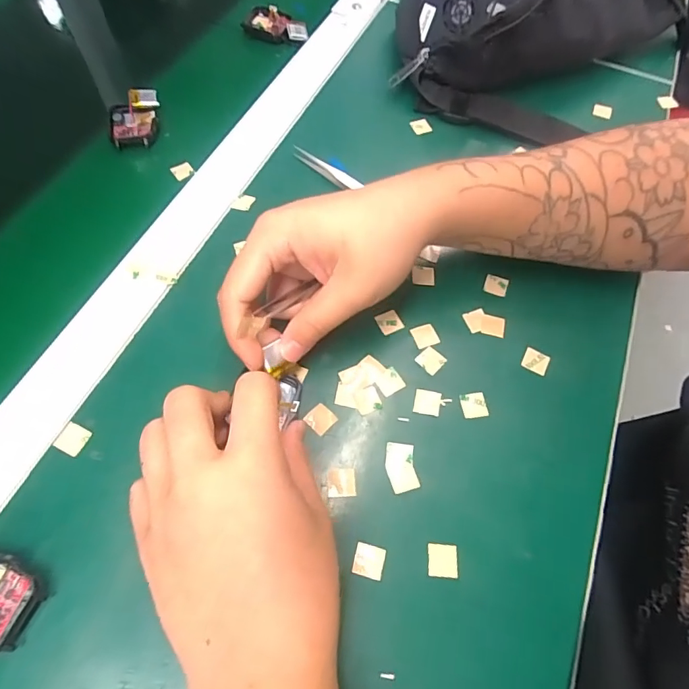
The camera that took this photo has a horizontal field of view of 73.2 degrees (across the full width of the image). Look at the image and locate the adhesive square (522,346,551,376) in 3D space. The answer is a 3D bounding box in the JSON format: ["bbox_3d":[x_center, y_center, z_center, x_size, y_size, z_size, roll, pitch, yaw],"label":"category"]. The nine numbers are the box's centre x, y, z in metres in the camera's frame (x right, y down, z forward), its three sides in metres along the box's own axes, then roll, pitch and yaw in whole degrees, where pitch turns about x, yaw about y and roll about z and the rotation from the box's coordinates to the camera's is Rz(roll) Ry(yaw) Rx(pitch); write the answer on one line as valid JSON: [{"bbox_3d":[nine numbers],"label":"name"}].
[{"bbox_3d":[0.125,0.010,0.302,0.016,0.004,0.016,25,64,9],"label":"adhesive square"}]

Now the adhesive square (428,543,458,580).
[{"bbox_3d":[0.052,0.114,0.246,0.016,0.004,0.016,5,63,1],"label":"adhesive square"}]

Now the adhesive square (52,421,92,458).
[{"bbox_3d":[-0.153,0.052,0.260,0.016,0.004,0.016,23,64,8],"label":"adhesive square"}]

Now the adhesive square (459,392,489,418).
[{"bbox_3d":[0.080,0.037,0.285,0.016,0.004,0.015,-6,63,-7],"label":"adhesive square"}]

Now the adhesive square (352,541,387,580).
[{"bbox_3d":[0.013,0.112,0.241,0.015,0.004,0.015,15,63,4],"label":"adhesive square"}]

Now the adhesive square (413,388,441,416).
[{"bbox_3d":[0.051,0.035,0.283,0.016,0.004,0.016,11,63,2],"label":"adhesive square"}]

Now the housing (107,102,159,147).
[{"bbox_3d":[-0.174,-0.184,0.384,0.037,0.011,0.050,-12,64,-10],"label":"housing"}]

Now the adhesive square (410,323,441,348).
[{"bbox_3d":[0.053,-0.007,0.305,0.016,0.004,0.016,-18,65,-13],"label":"adhesive square"}]

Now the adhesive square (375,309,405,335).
[{"bbox_3d":[0.030,-0.015,0.309,0.015,0.004,0.015,-25,72,-12],"label":"adhesive square"}]

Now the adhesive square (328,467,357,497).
[{"bbox_3d":[-0.001,0.077,0.260,0.016,0.004,0.016,-1,59,-3],"label":"adhesive square"}]

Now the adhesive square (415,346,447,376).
[{"bbox_3d":[0.055,0.010,0.298,0.016,0.004,0.015,41,71,16],"label":"adhesive square"}]

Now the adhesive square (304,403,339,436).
[{"bbox_3d":[-0.014,0.043,0.275,0.016,0.004,0.016,-40,72,-21],"label":"adhesive square"}]

